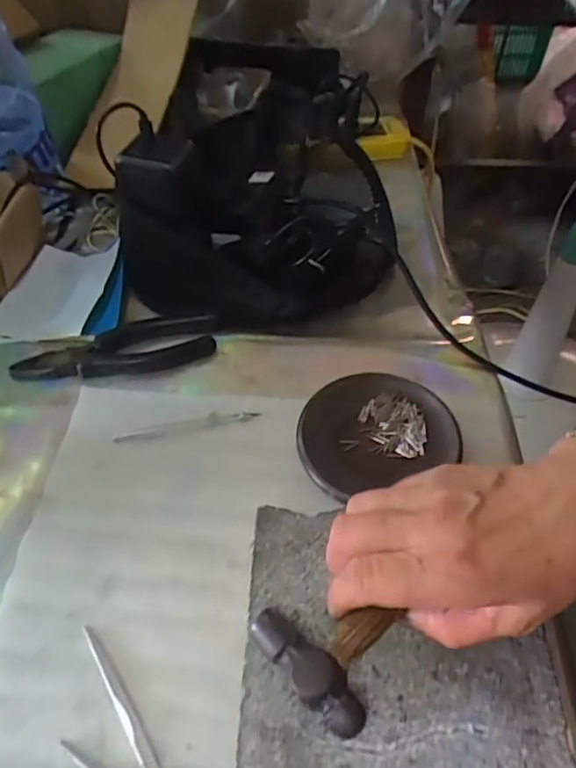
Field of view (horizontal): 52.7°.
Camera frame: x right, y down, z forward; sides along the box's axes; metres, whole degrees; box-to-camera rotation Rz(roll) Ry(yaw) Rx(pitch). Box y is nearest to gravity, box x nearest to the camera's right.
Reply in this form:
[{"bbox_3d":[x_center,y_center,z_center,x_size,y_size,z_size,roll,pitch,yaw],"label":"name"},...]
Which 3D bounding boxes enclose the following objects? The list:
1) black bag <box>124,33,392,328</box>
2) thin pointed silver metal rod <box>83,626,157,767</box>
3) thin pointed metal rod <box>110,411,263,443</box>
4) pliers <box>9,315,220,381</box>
[{"bbox_3d":[-0.019,-0.261,0.602,0.232,0.106,0.434,2,50,3],"label":"black bag"},{"bbox_3d":[-0.089,0.176,0.316,0.008,0.005,0.100,-28,55,-20],"label":"thin pointed silver metal rod"},{"bbox_3d":[-0.075,0.030,0.434,0.106,0.004,0.009,-11,50,-7],"label":"thin pointed metal rod"},{"bbox_3d":[-0.138,-0.029,0.475,0.160,0.013,0.055,-13,51,-9],"label":"pliers"}]

